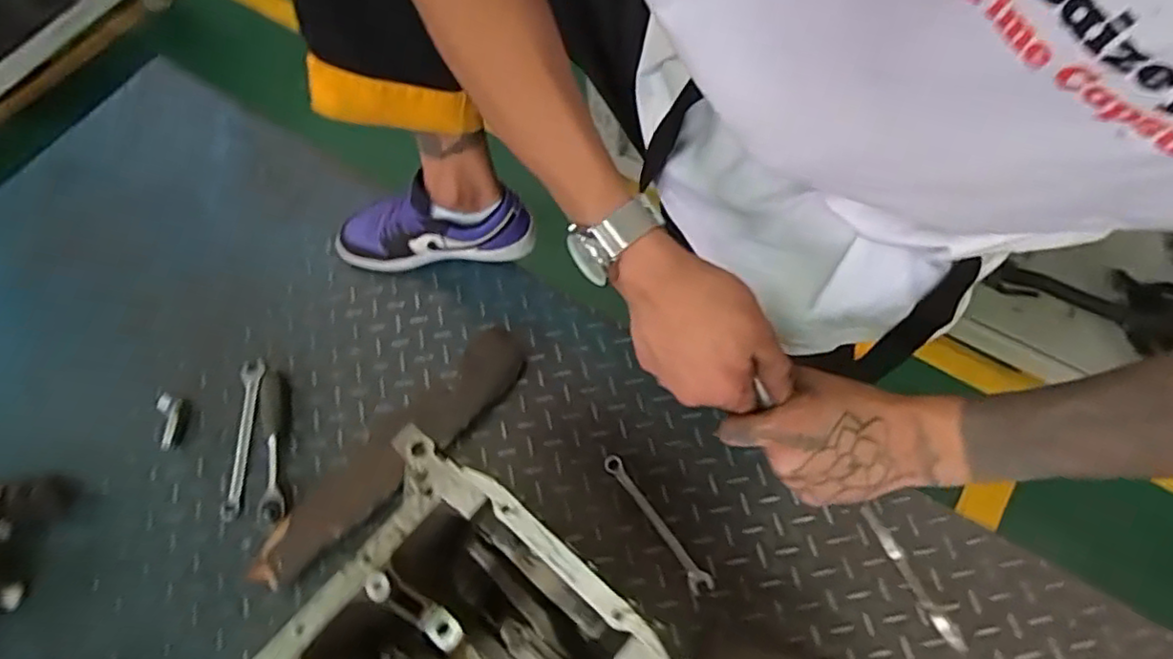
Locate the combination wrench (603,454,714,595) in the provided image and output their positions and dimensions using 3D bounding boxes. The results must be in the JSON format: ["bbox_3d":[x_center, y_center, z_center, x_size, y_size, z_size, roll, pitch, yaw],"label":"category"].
[{"bbox_3d":[0.075,0.210,0.687,0.023,0.011,0.171,-34,67,-13],"label":"combination wrench"}]

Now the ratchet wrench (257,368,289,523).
[{"bbox_3d":[-0.371,0.132,0.734,0.033,0.024,0.191,-15,64,-4],"label":"ratchet wrench"}]

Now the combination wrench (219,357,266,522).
[{"bbox_3d":[-0.410,0.127,0.747,0.028,0.004,0.194,-6,64,0],"label":"combination wrench"}]

